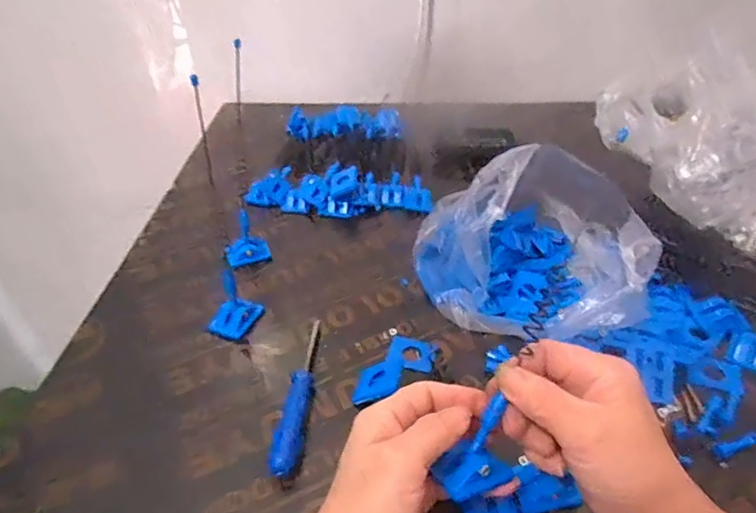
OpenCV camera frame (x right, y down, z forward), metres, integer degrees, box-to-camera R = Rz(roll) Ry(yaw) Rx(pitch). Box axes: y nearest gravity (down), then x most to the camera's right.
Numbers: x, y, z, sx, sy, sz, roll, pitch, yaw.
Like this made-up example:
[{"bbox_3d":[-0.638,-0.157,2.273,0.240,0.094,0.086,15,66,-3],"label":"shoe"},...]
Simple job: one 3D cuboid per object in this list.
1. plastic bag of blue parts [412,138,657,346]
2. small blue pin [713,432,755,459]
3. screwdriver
[{"bbox_3d":[0.147,-0.014,0.484,0.180,0.130,0.200,-17,43,-16],"label":"plastic bag of blue parts"},{"bbox_3d":[0.268,0.140,0.397,0.039,0.006,0.011,-12,41,-11],"label":"small blue pin"},{"bbox_3d":[-0.061,0.106,0.434,0.018,0.023,0.148,3,41,6],"label":"screwdriver"}]

